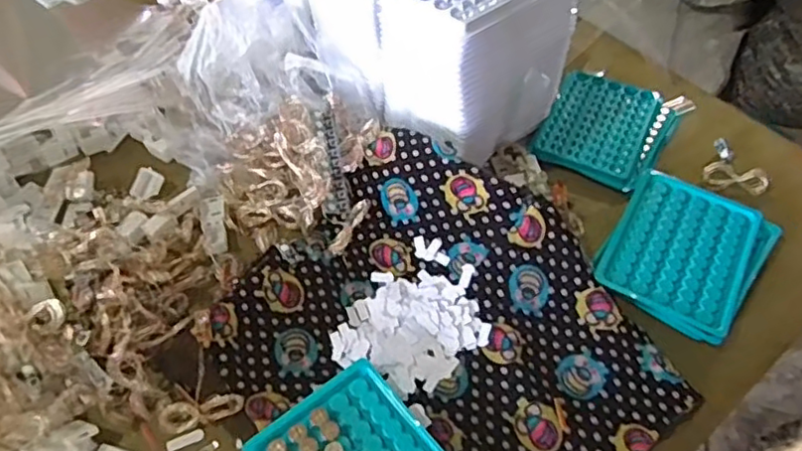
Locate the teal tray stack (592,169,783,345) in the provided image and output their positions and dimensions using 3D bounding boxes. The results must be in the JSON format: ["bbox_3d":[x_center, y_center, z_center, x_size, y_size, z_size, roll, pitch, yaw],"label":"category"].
[{"bbox_3d":[0.220,0.019,0.487,0.110,0.018,0.137,30,57,21],"label":"teal tray stack"}]

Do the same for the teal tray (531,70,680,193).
[{"bbox_3d":[0.189,-0.092,0.575,0.104,0.017,0.133,22,55,16],"label":"teal tray"}]

